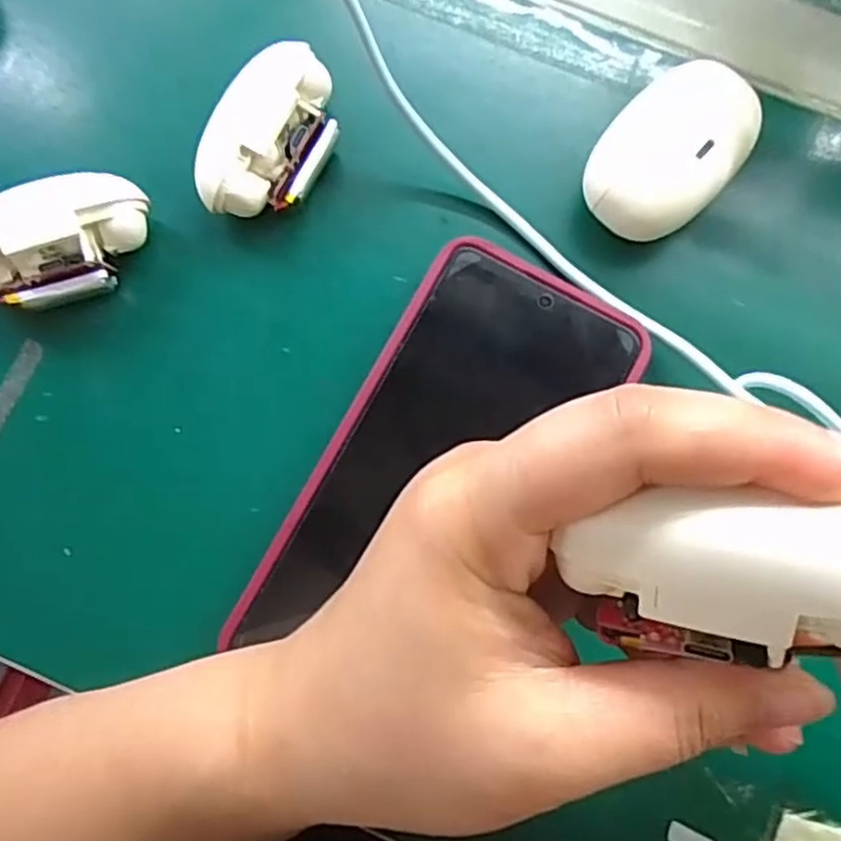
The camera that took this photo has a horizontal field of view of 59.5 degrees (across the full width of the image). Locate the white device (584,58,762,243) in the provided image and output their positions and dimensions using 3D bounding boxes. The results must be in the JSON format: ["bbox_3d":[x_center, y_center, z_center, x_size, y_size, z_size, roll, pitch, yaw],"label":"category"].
[{"bbox_3d":[0.086,-0.093,0.262,0.042,0.032,0.064,43,82,5],"label":"white device"}]

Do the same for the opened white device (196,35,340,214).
[{"bbox_3d":[-0.051,-0.099,0.262,0.036,0.033,0.064,27,81,3],"label":"opened white device"}]

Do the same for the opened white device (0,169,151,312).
[{"bbox_3d":[-0.123,-0.061,0.256,0.061,0.028,0.036,-27,83,-5],"label":"opened white device"}]

